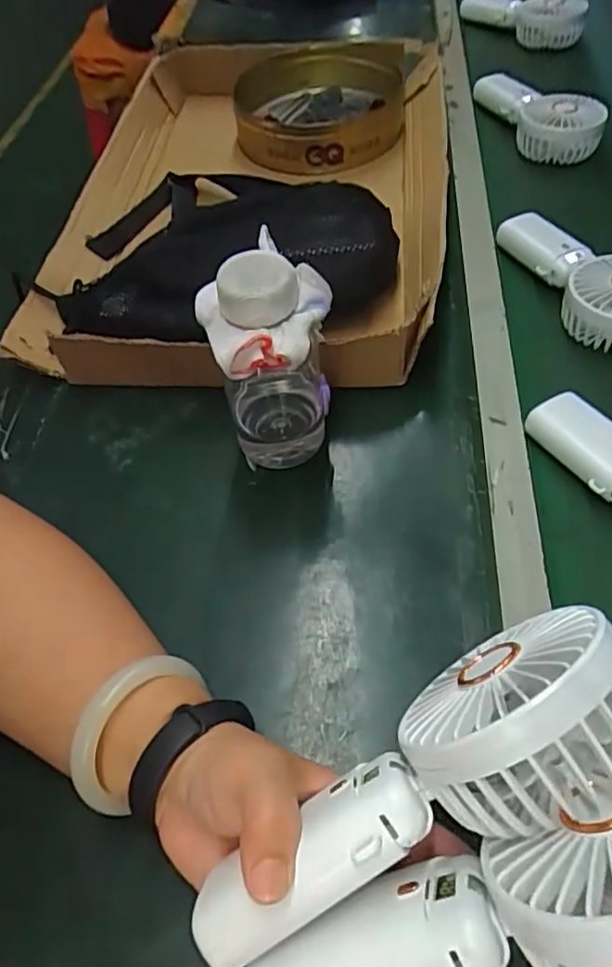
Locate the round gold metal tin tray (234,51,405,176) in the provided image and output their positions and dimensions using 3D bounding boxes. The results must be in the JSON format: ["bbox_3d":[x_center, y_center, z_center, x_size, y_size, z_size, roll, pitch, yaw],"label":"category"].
[{"bbox_3d":[0.016,-0.443,0.698,0.192,0.055,0.219,-3,56,-1],"label":"round gold metal tin tray"}]

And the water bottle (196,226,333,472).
[{"bbox_3d":[-0.019,-0.073,0.380,0.073,0.150,0.088,-10,55,0],"label":"water bottle"}]

